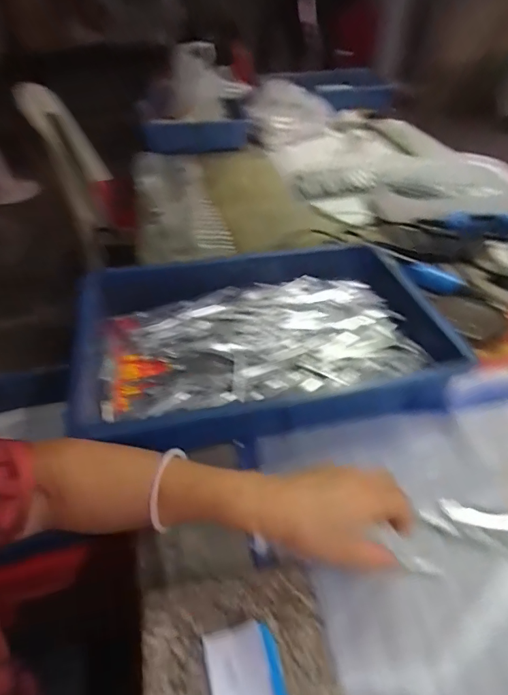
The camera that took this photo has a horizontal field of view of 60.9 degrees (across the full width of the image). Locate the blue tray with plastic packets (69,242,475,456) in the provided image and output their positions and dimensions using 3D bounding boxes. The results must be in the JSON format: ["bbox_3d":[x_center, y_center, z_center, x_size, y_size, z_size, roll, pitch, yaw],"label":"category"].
[{"bbox_3d":[-0.004,-0.011,0.552,0.441,0.090,0.299,-9,43,-8],"label":"blue tray with plastic packets"}]

